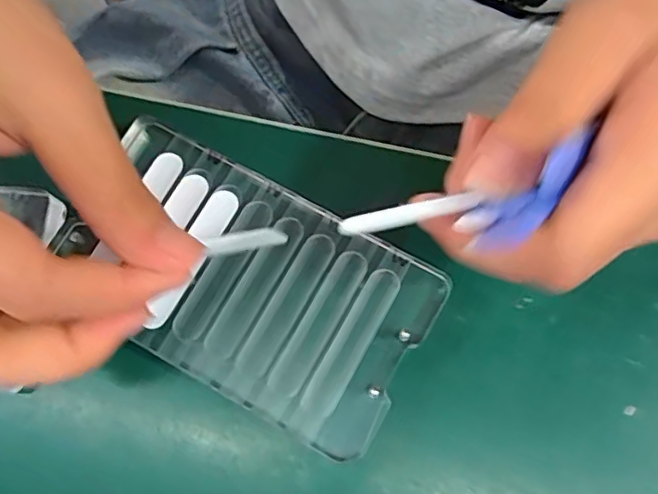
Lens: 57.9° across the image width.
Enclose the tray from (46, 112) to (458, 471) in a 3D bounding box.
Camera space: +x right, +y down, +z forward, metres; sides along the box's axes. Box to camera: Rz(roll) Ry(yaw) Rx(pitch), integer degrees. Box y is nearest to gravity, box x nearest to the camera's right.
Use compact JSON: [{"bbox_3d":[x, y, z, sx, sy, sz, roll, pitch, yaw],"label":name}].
[{"bbox_3d":[-0.027,0.012,0.198,0.116,0.008,0.067,28,79,8],"label":"tray"}]

